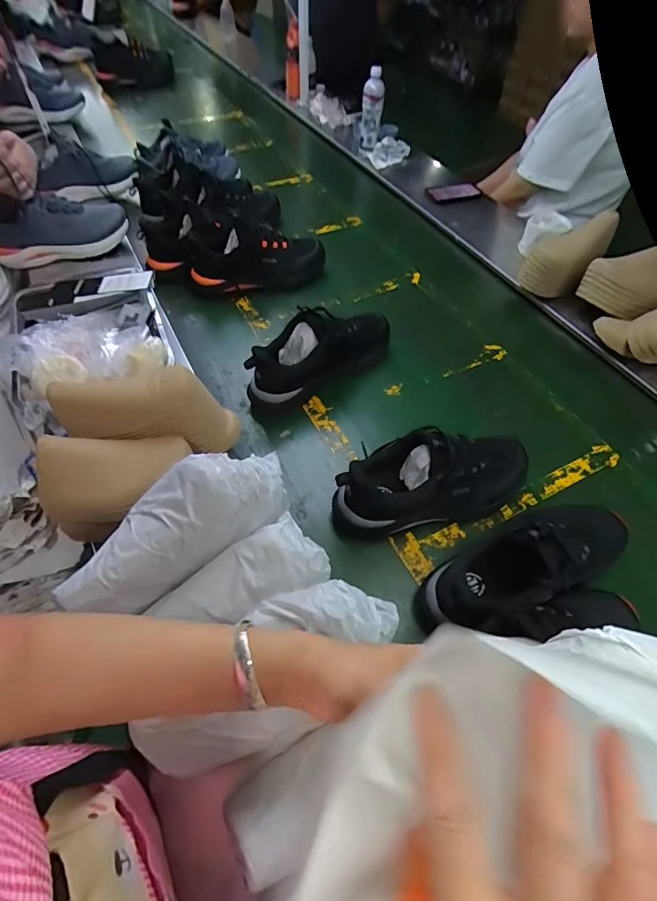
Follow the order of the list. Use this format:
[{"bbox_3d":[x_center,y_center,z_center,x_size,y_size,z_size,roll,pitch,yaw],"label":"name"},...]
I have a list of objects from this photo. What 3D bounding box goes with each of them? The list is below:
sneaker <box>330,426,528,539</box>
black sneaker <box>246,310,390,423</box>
[{"bbox_3d":[0.155,0.044,0.648,0.296,0.132,0.099,-10,56,-8],"label":"sneaker"},{"bbox_3d":[-0.011,-0.181,0.795,0.295,0.141,0.088,-29,61,-20],"label":"black sneaker"}]

